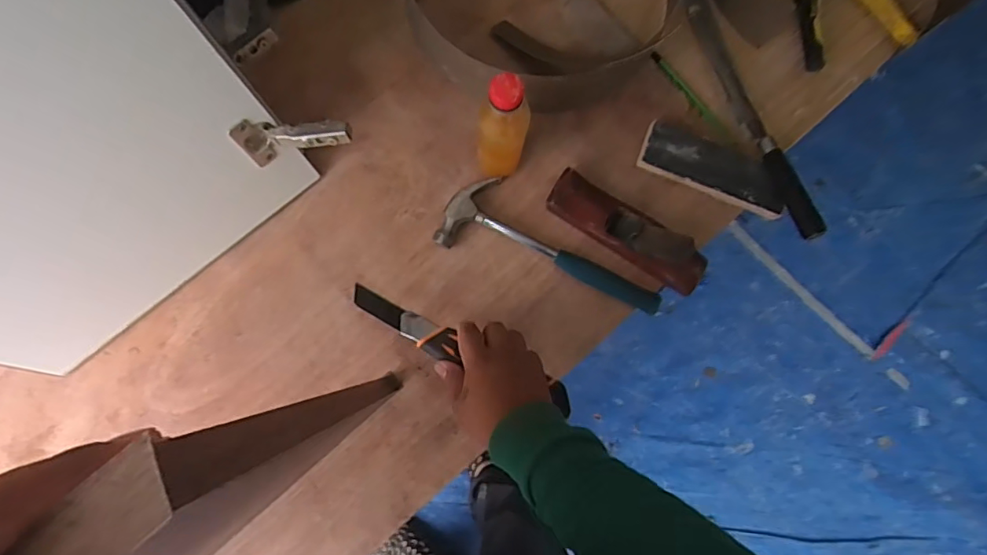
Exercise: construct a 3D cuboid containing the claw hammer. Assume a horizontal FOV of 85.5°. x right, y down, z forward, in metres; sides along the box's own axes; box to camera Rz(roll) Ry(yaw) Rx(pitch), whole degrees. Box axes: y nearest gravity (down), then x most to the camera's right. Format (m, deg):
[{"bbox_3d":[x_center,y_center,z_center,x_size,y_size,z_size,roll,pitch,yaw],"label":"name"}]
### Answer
[{"bbox_3d":[0.071,-0.040,0.614,0.260,0.026,0.087,18,81,-2],"label":"claw hammer"}]

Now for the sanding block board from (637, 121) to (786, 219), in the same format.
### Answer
[{"bbox_3d":[0.262,-0.130,0.631,0.173,0.018,0.066,21,78,1],"label":"sanding block board"}]

